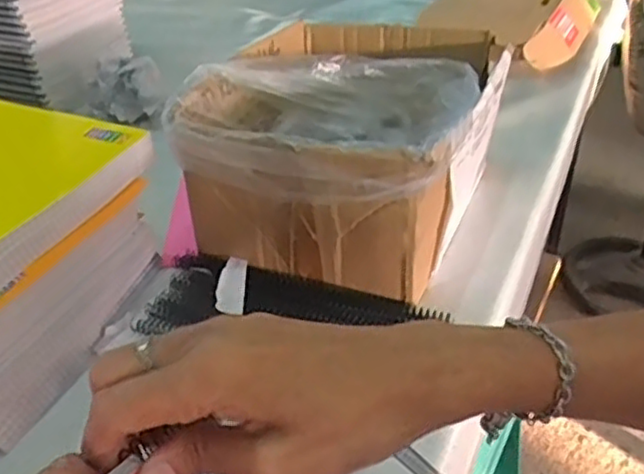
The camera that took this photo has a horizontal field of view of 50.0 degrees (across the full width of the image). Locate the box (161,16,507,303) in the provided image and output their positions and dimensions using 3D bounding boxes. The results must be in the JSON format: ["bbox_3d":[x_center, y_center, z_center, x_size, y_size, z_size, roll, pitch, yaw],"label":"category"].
[{"bbox_3d":[0.026,-0.093,0.694,0.261,0.143,0.280,14,39,21],"label":"box"}]

